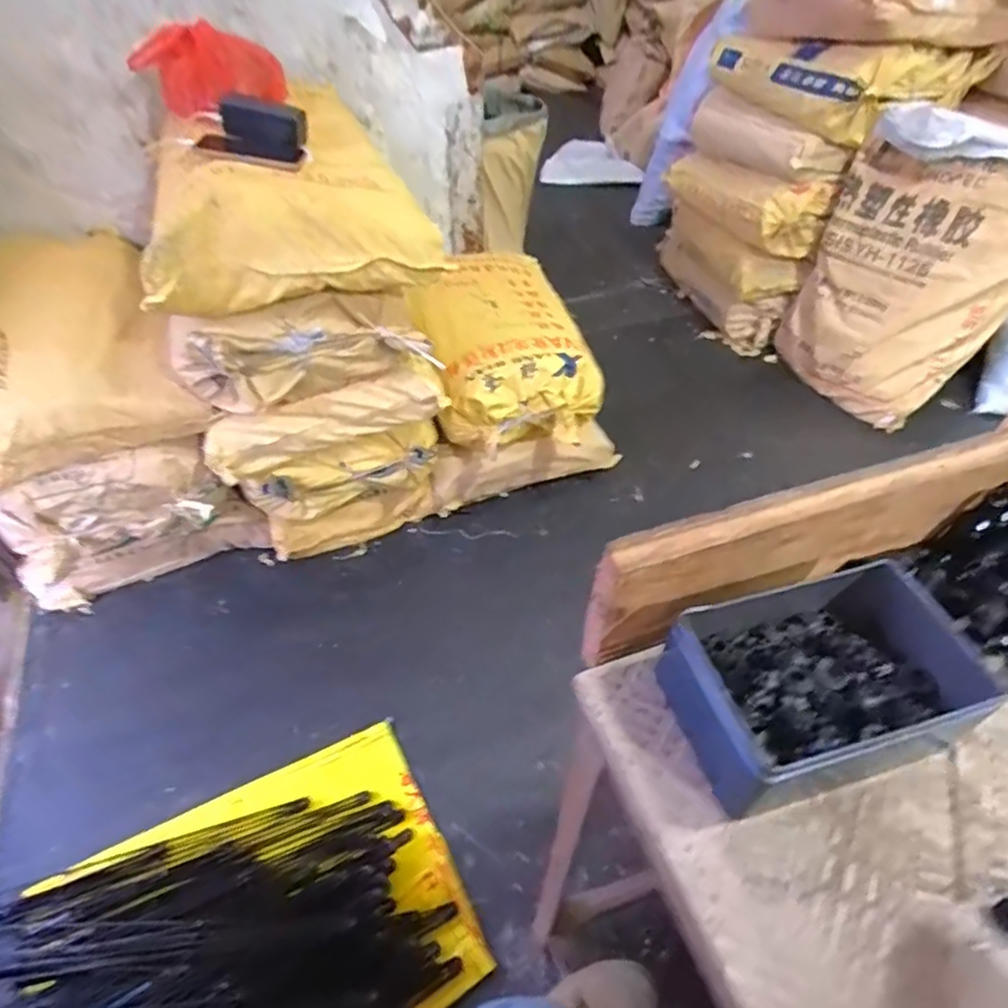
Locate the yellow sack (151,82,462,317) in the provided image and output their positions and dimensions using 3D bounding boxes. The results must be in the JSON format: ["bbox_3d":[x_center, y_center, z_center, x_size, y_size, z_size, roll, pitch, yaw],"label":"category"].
[{"bbox_3d":[-0.377,-0.501,1.091,0.476,0.174,0.399,-21,50,-19],"label":"yellow sack"}]

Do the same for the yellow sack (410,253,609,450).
[{"bbox_3d":[-0.009,-0.401,1.565,0.375,0.198,0.541,-10,48,-10],"label":"yellow sack"}]

